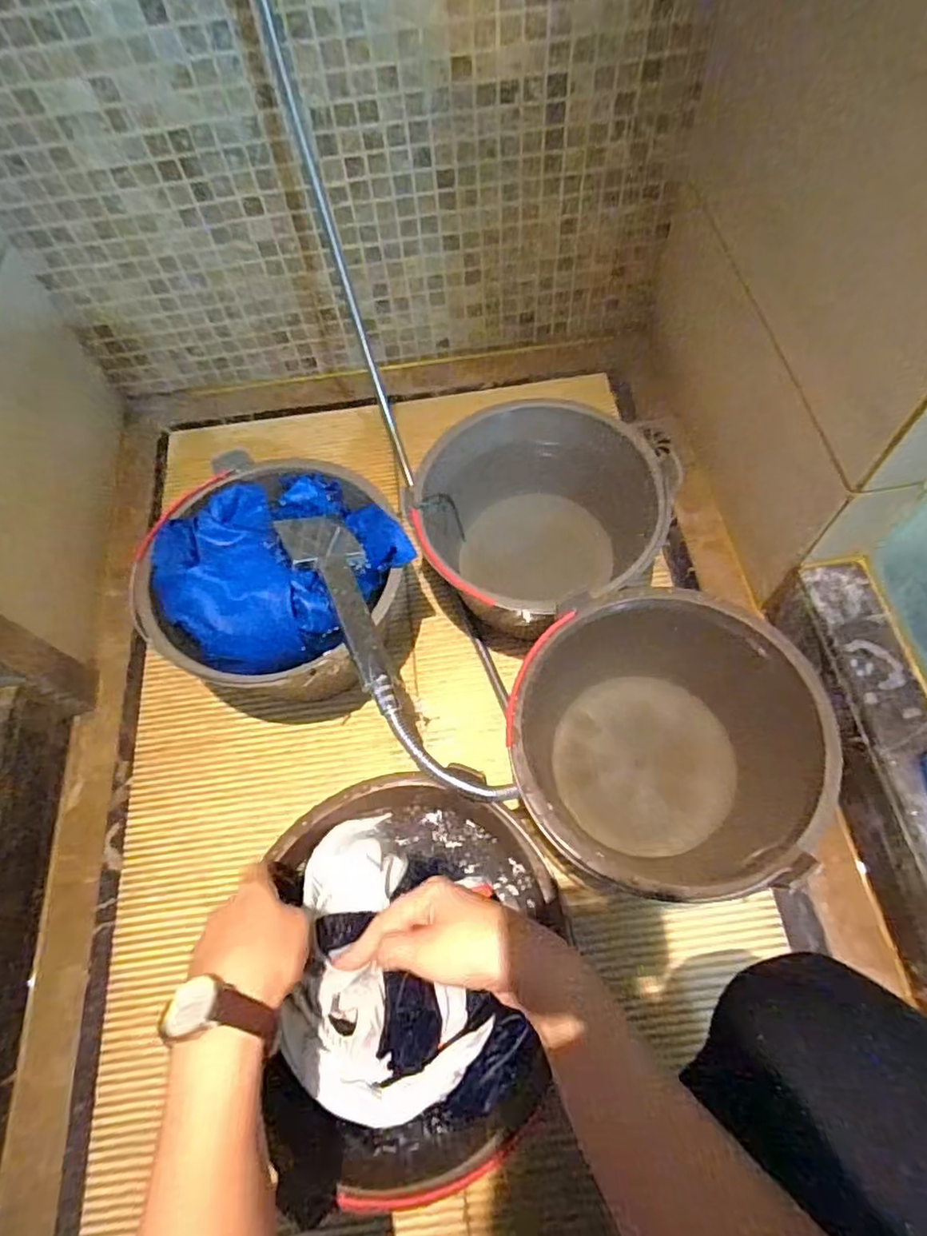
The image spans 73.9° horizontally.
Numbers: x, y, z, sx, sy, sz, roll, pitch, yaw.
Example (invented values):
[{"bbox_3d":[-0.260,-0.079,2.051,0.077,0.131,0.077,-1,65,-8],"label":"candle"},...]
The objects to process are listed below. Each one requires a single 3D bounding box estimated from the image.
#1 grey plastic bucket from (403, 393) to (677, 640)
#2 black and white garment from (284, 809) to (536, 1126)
[{"bbox_3d":[0.099,-0.101,0.756,0.258,0.201,0.262,-2,64,3],"label":"grey plastic bucket"},{"bbox_3d":[-0.044,0.260,0.477,0.164,0.107,0.208,-7,64,1],"label":"black and white garment"}]

